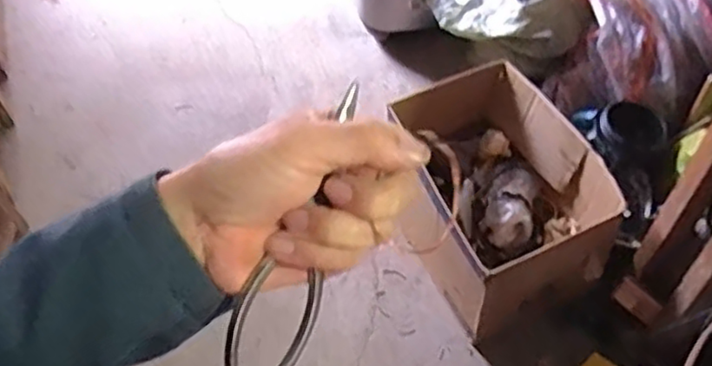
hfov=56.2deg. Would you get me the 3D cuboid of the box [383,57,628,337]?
[{"bbox_3d":[0.238,0.031,1.149,0.265,0.250,0.390,-21,56,-11],"label":"box"}]

